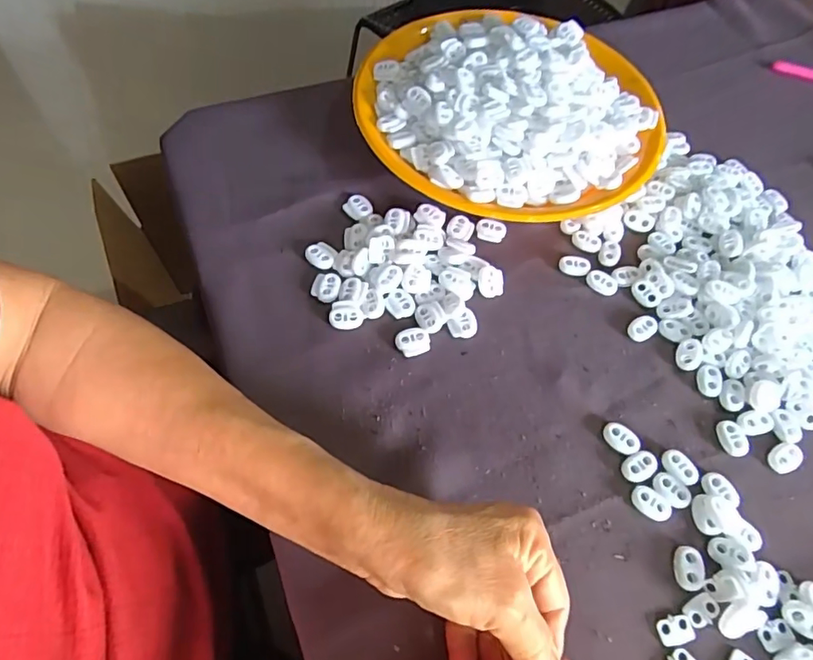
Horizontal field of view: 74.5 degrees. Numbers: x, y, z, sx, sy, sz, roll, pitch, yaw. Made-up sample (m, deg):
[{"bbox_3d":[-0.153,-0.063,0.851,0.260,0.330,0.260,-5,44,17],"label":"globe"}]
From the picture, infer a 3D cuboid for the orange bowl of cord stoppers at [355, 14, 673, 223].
[{"bbox_3d":[0.080,-0.173,0.422,0.229,0.064,0.219,2,60,-3],"label":"orange bowl of cord stoppers"}]

